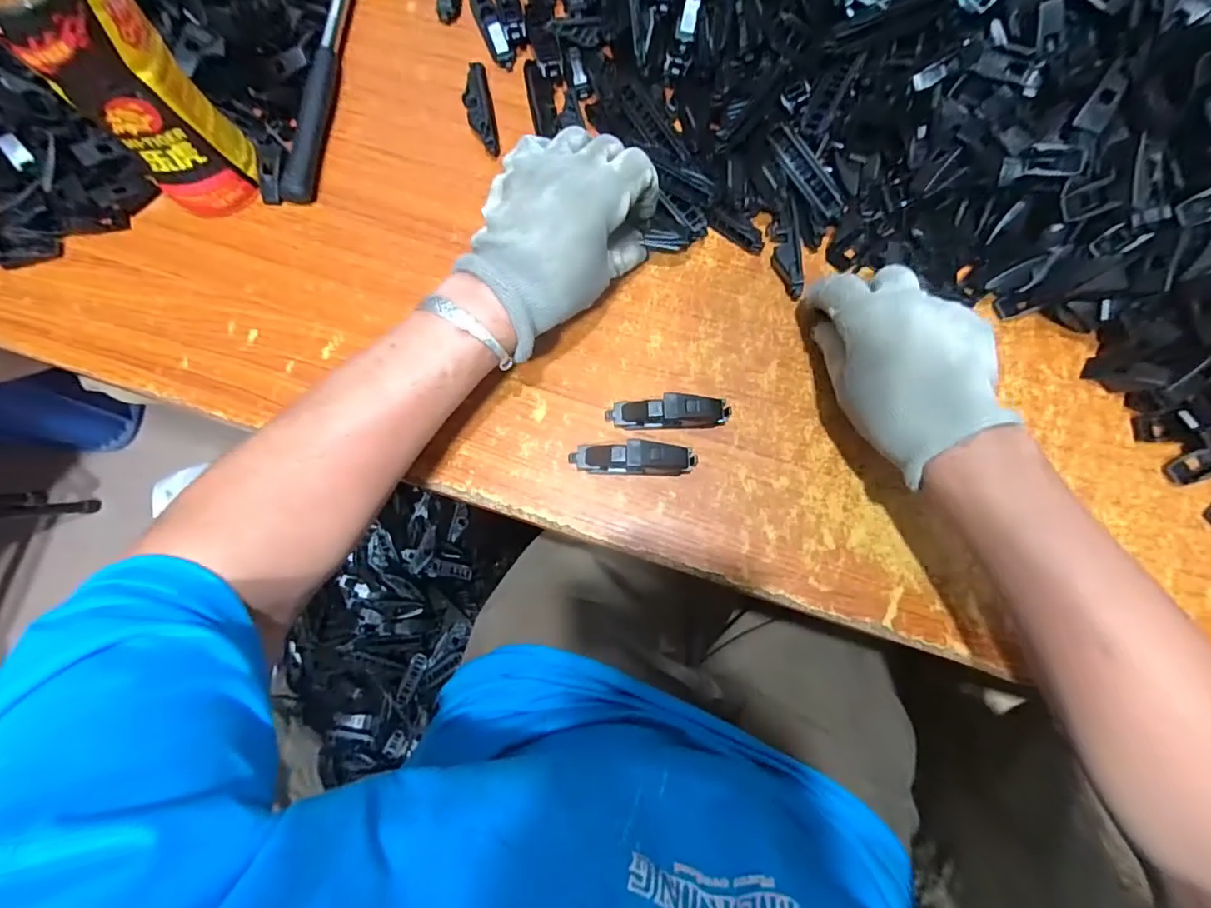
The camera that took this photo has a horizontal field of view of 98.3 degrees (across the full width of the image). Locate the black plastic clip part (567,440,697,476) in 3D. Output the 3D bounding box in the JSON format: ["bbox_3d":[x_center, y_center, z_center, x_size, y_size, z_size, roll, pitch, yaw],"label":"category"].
[{"bbox_3d":[0.018,0.003,0.343,0.081,0.020,0.020,2,77,1],"label":"black plastic clip part"}]

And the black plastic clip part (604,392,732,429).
[{"bbox_3d":[0.043,-0.028,0.350,0.082,0.022,0.020,0,77,1],"label":"black plastic clip part"}]

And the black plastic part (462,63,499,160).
[{"bbox_3d":[-0.098,-0.267,0.413,0.021,0.017,0.082,-11,77,-2],"label":"black plastic part"}]

